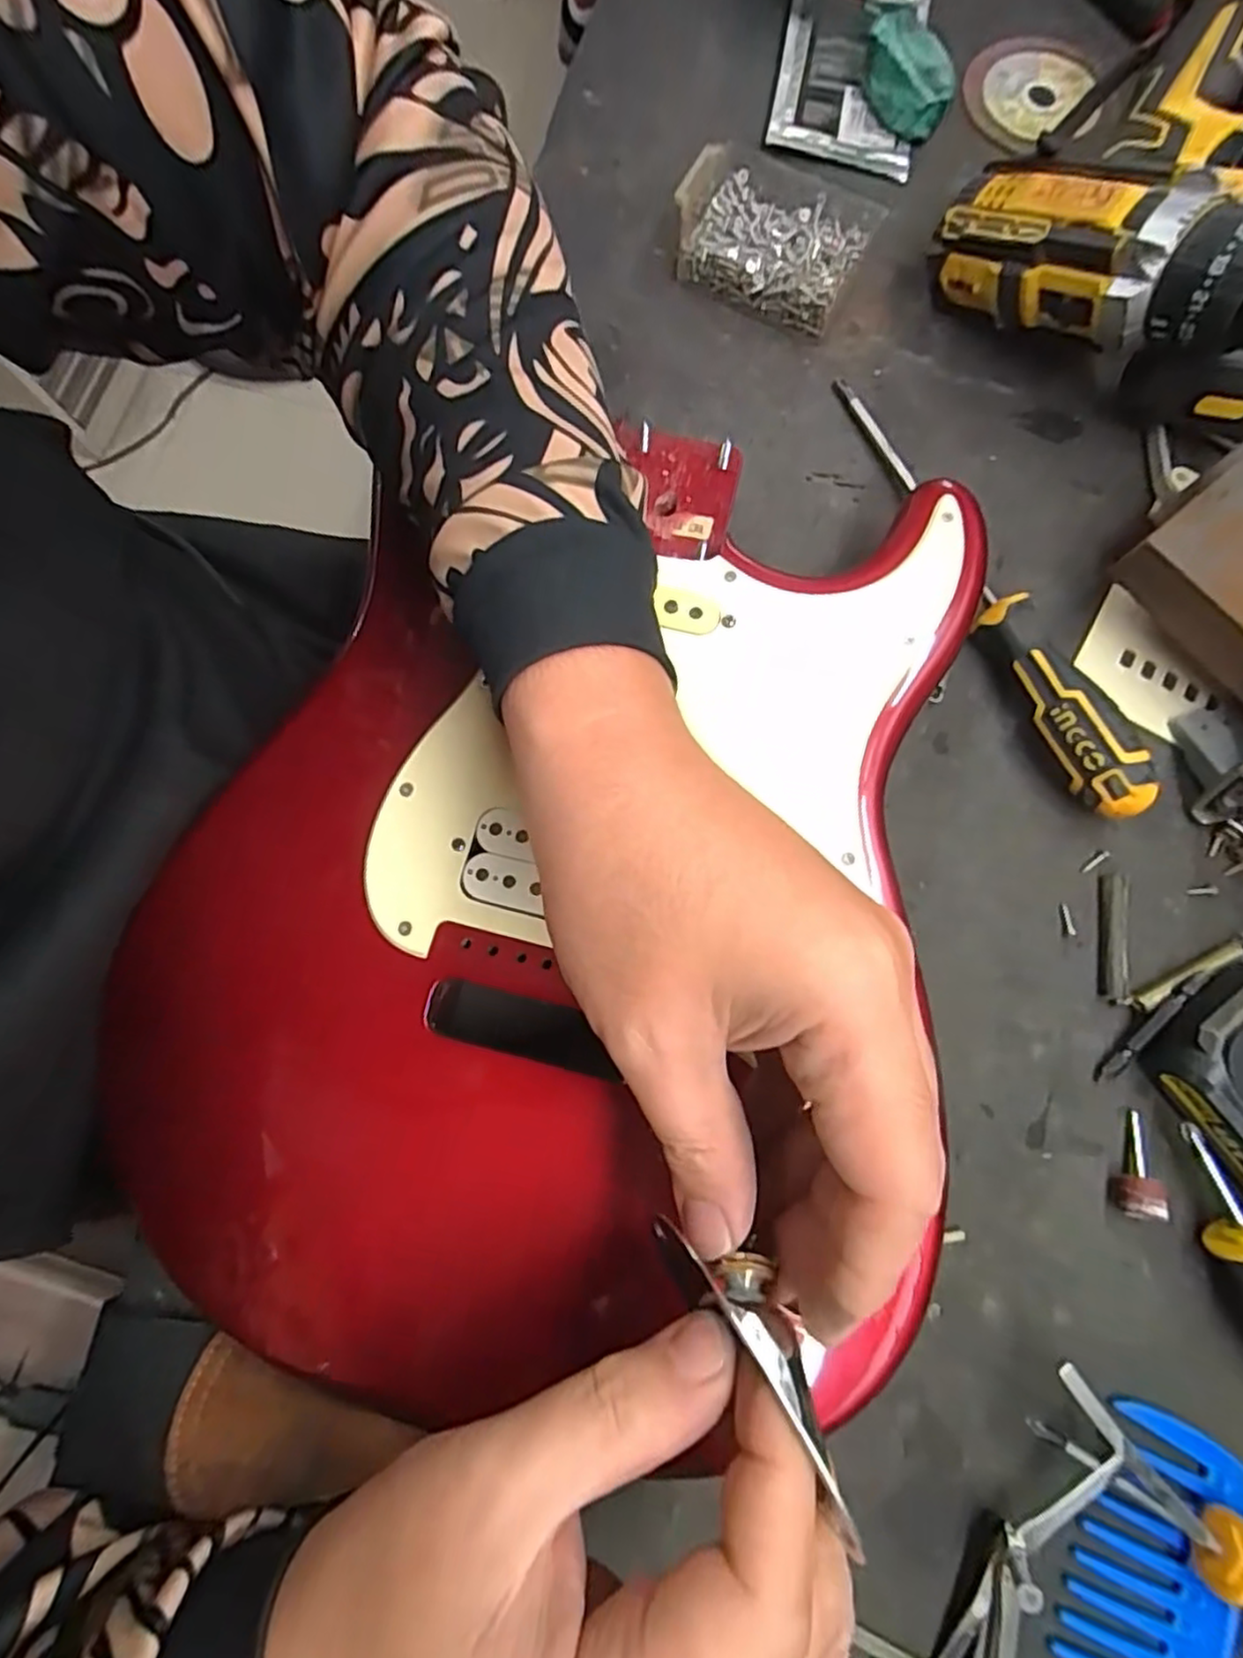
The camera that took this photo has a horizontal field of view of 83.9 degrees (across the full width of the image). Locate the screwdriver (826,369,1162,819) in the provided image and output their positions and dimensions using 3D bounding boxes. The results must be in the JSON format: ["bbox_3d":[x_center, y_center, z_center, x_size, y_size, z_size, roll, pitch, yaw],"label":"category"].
[{"bbox_3d":[0.162,-0.115,0.320,0.024,0.034,0.245,-23,79,-6],"label":"screwdriver"}]

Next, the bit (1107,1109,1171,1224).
[{"bbox_3d":[0.209,0.135,0.277,0.013,0.017,0.040,17,78,3],"label":"bit"}]

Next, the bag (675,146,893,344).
[{"bbox_3d":[0.080,-0.307,0.358,0.092,0.036,0.064,29,79,5],"label":"bag"}]

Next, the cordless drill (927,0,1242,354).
[{"bbox_3d":[0.274,-0.314,0.306,0.185,0.080,0.230,30,94,32],"label":"cordless drill"}]

